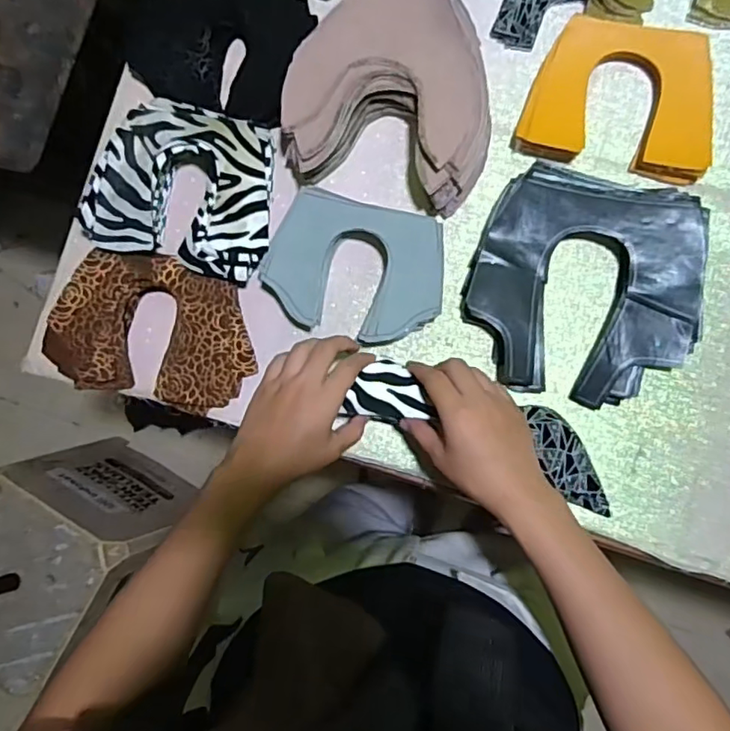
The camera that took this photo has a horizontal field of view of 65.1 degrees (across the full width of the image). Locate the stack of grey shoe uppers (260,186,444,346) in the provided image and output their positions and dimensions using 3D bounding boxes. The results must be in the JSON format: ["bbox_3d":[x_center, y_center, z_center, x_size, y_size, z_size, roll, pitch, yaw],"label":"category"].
[{"bbox_3d":[-0.008,-0.085,0.518,0.155,0.036,0.117,15,87,7],"label":"stack of grey shoe uppers"}]

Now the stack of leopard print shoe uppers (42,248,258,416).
[{"bbox_3d":[-0.199,-0.033,0.533,0.187,0.033,0.129,12,86,7],"label":"stack of leopard print shoe uppers"}]

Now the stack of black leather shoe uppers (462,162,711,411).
[{"bbox_3d":[0.189,-0.066,0.495,0.189,0.037,0.187,13,86,7],"label":"stack of black leather shoe uppers"}]

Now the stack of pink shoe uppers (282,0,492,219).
[{"bbox_3d":[0.028,-0.248,0.516,0.181,0.063,0.185,16,87,7],"label":"stack of pink shoe uppers"}]

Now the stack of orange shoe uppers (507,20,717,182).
[{"bbox_3d":[0.228,-0.237,0.511,0.160,0.028,0.124,14,86,7],"label":"stack of orange shoe uppers"}]

